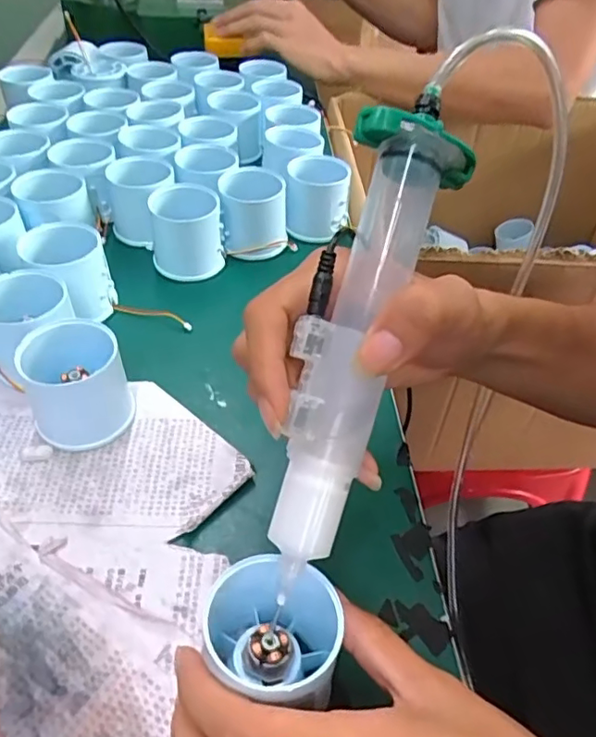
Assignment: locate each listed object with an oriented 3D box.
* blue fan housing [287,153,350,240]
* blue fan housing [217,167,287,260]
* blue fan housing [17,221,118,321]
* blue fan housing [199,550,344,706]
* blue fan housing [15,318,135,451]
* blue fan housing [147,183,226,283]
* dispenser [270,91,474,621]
[{"bbox_3d":[0.016,-0.143,0.474,0.052,0.052,0.061,2,45,-3],"label":"blue fan housing"},{"bbox_3d":[-0.034,-0.123,0.454,0.054,0.054,0.056,-5,45,-10],"label":"blue fan housing"},{"bbox_3d":[-0.154,-0.063,0.385,0.055,0.051,0.054,24,47,18],"label":"blue fan housing"},{"bbox_3d":[-0.009,0.104,0.225,0.049,0.045,0.056,8,45,2],"label":"blue fan housing"},{"bbox_3d":[-0.122,0.008,0.319,0.054,0.053,0.049,-17,49,-22],"label":"blue fan housing"},{"bbox_3d":[-0.083,-0.101,0.428,0.050,0.053,0.051,-6,46,-12],"label":"blue fan housing"},{"bbox_3d":[0.023,-0.012,0.218,0.038,0.036,0.180,17,86,11],"label":"dispenser"}]

